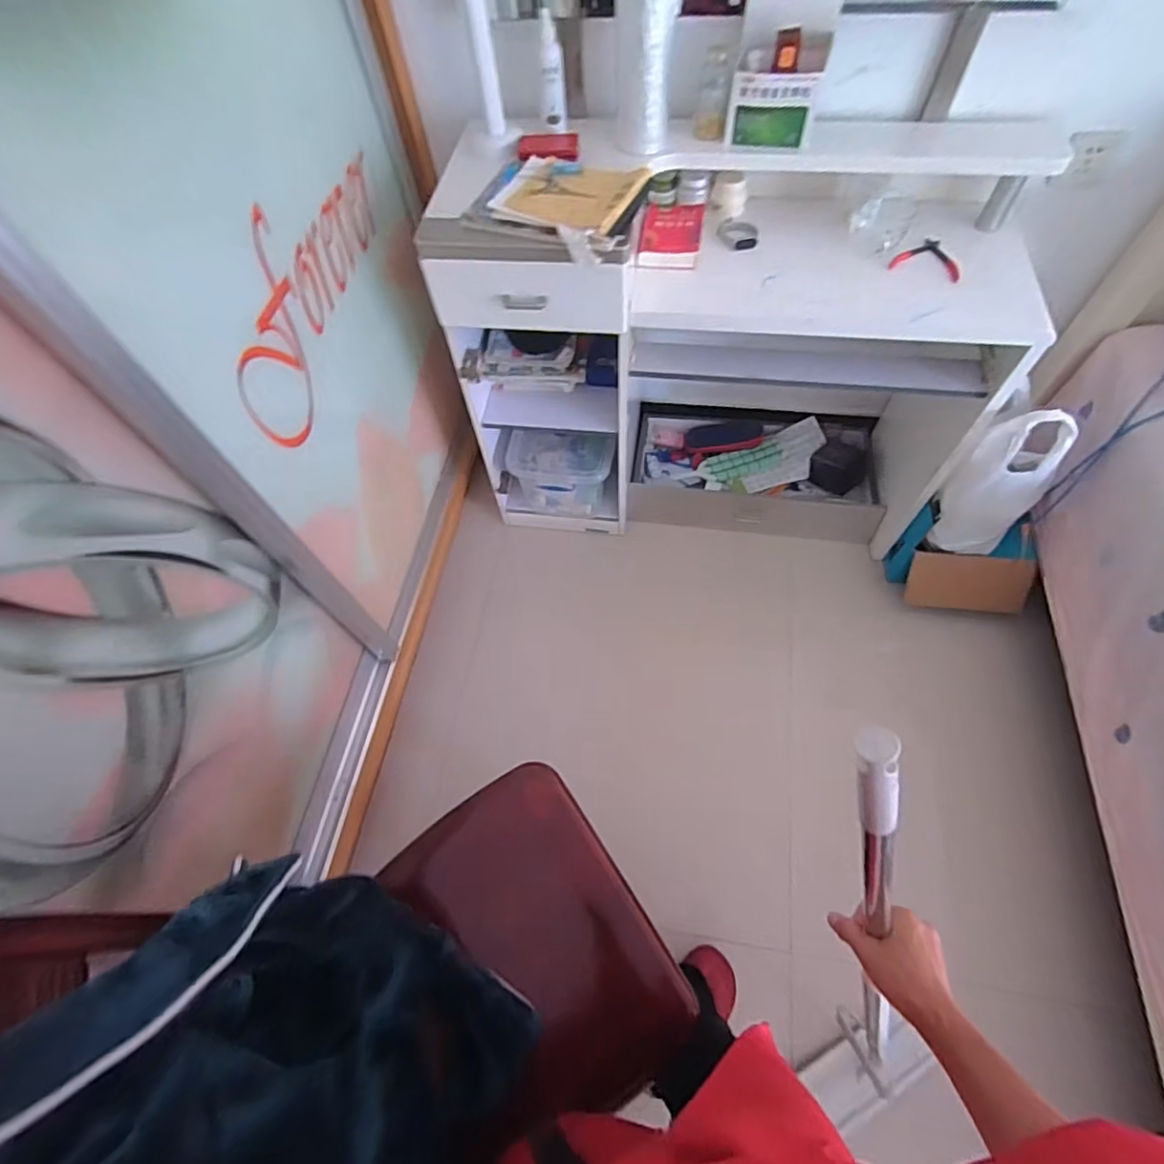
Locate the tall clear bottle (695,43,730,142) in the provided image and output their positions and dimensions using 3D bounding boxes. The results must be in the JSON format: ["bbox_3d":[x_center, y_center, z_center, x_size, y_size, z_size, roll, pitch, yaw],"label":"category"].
[{"bbox_3d":[0.226,-0.838,0.992,0.051,0.110,0.043,8,63,8],"label":"tall clear bottle"}]

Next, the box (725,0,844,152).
[{"bbox_3d":[0.326,-0.842,0.951,0.143,0.191,0.092,12,64,11],"label":"box"}]

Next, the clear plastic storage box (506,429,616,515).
[{"bbox_3d":[-0.052,-0.278,1.525,0.265,0.197,0.161,7,63,8],"label":"clear plastic storage box"}]

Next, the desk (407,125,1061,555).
[{"bbox_3d":[0.295,-0.496,1.334,1.037,0.834,0.465,3,62,6],"label":"desk"}]

